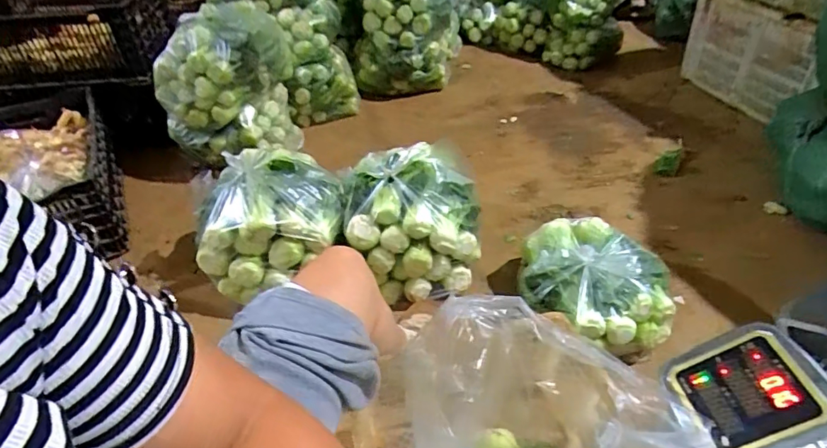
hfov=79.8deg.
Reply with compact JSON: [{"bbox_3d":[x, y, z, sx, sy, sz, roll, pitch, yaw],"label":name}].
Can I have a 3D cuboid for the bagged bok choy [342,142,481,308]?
[{"bbox_3d":[-0.003,-0.008,1.121,0.300,0.236,0.274,-9,41,-8],"label":"bagged bok choy"}]

